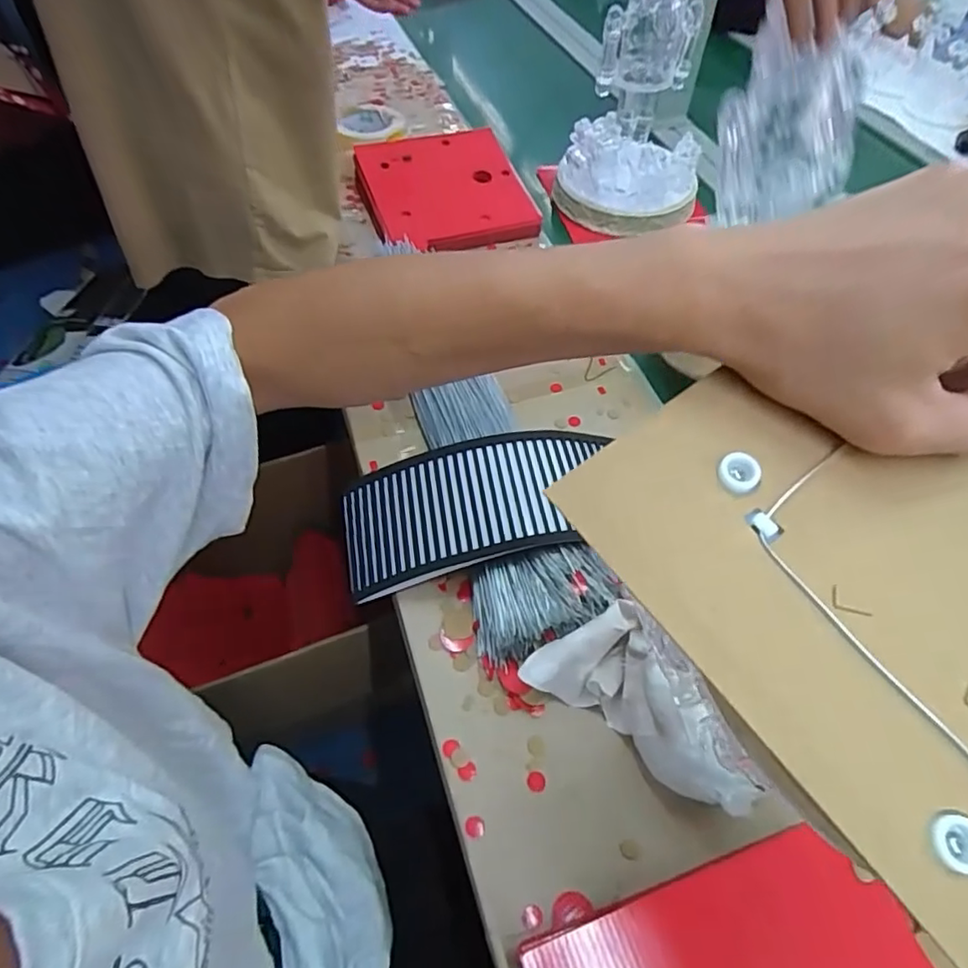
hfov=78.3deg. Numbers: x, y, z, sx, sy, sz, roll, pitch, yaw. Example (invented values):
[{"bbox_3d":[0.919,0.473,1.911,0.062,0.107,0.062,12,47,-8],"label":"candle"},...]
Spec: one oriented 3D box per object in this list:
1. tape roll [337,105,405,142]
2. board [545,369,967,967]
[{"bbox_3d":[-0.183,-0.577,0.954,0.100,0.023,0.100,0,55,0],"label":"tape roll"},{"bbox_3d":[0.161,0.031,0.175,0.189,0.007,0.214,-33,68,-13],"label":"board"}]

